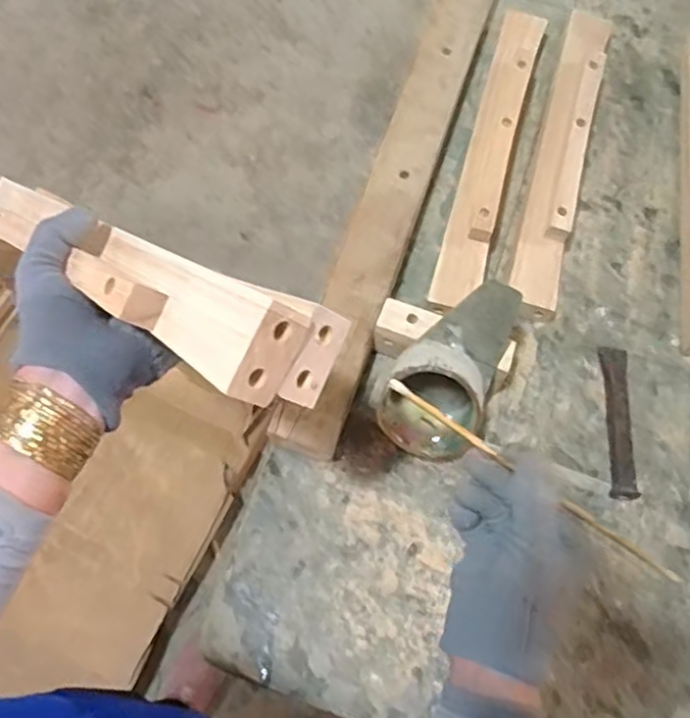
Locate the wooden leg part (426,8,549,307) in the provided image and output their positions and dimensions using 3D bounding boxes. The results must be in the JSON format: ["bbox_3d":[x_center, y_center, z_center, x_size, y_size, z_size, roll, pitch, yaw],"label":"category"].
[{"bbox_3d":[0.148,-0.217,0.659,0.048,0.034,0.378,16,69,6],"label":"wooden leg part"}]

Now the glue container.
[{"bbox_3d":[0.091,0.012,0.552,0.083,0.097,0.133,29,71,10],"label":"glue container"}]

